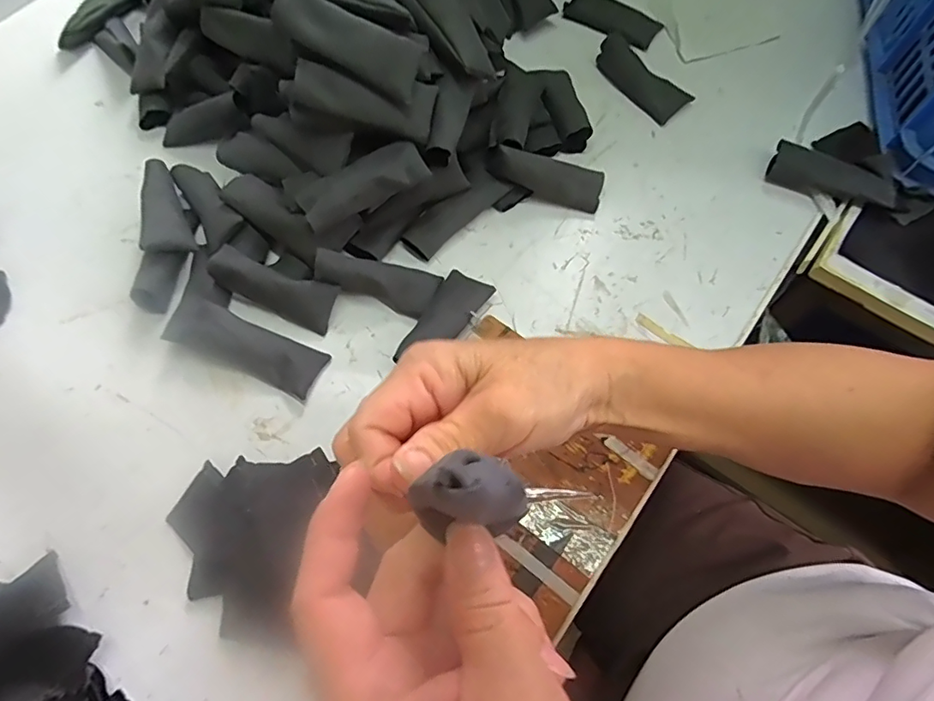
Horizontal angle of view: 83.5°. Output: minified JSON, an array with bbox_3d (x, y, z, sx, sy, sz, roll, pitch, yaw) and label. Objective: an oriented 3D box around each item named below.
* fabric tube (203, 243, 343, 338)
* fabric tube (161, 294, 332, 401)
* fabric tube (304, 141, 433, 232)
[{"bbox_3d":[-0.160,-0.052,0.432,0.104,0.029,0.035,25,69,-3],"label":"fabric tube"},{"bbox_3d":[-0.175,-0.004,0.415,0.119,0.019,0.040,25,69,-4],"label":"fabric tube"},{"bbox_3d":[-0.081,-0.133,0.415,0.100,0.022,0.034,-22,68,-8],"label":"fabric tube"}]

